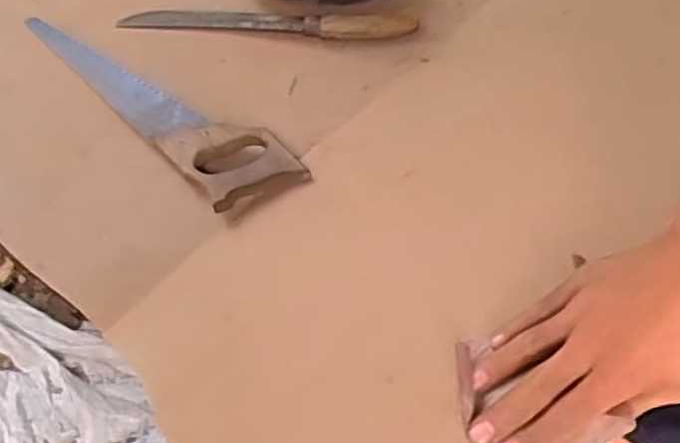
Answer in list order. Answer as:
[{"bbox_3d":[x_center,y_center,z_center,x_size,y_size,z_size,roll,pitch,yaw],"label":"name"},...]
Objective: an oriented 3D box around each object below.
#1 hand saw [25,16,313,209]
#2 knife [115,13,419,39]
[{"bbox_3d":[-0.208,-0.141,0.770,0.410,0.023,0.090,39,65,24],"label":"hand saw"},{"bbox_3d":[-0.089,-0.234,0.839,0.354,0.019,0.039,3,58,2],"label":"knife"}]

